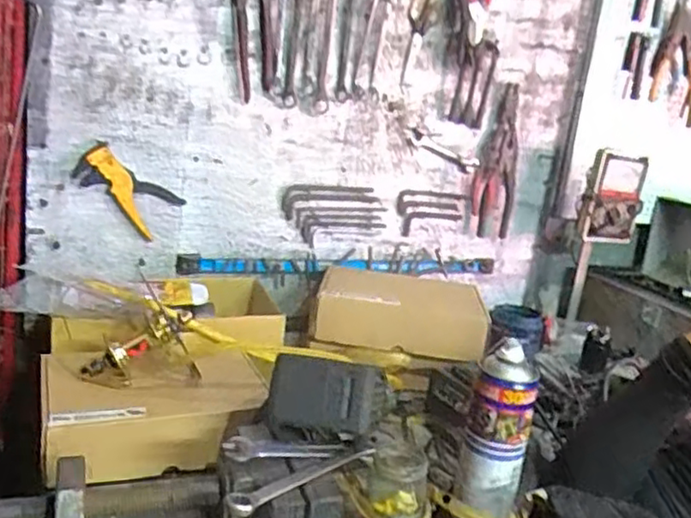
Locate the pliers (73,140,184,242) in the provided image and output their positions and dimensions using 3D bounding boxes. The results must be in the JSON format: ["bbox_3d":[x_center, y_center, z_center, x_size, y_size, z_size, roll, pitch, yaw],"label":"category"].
[{"bbox_3d":[-0.352,-0.110,1.080,0.164,0.085,0.027,42,16,-34],"label":"pliers"}]

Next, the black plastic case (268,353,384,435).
[{"bbox_3d":[-0.023,0.136,0.688,0.114,0.067,0.043,8,14,3],"label":"black plastic case"}]

